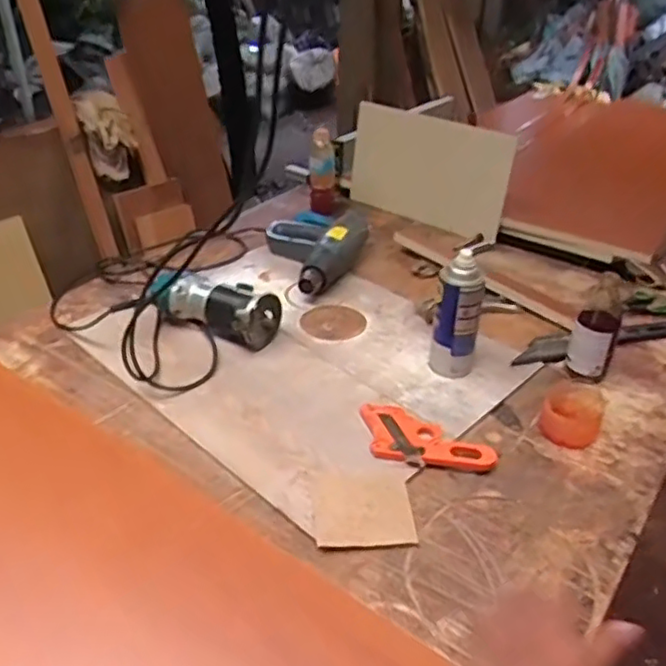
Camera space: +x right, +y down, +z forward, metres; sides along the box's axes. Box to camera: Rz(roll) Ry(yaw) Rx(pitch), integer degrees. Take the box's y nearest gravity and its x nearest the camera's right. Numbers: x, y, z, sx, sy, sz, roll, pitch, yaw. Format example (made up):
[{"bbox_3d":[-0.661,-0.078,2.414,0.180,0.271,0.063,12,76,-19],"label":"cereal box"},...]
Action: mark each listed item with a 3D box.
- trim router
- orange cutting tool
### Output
[{"bbox_3d":[-0.187,-0.043,1.054,0.208,0.075,0.095,17,36,20],"label":"trim router"},{"bbox_3d":[0.111,0.142,0.845,0.187,0.019,0.099,23,38,27],"label":"orange cutting tool"}]

